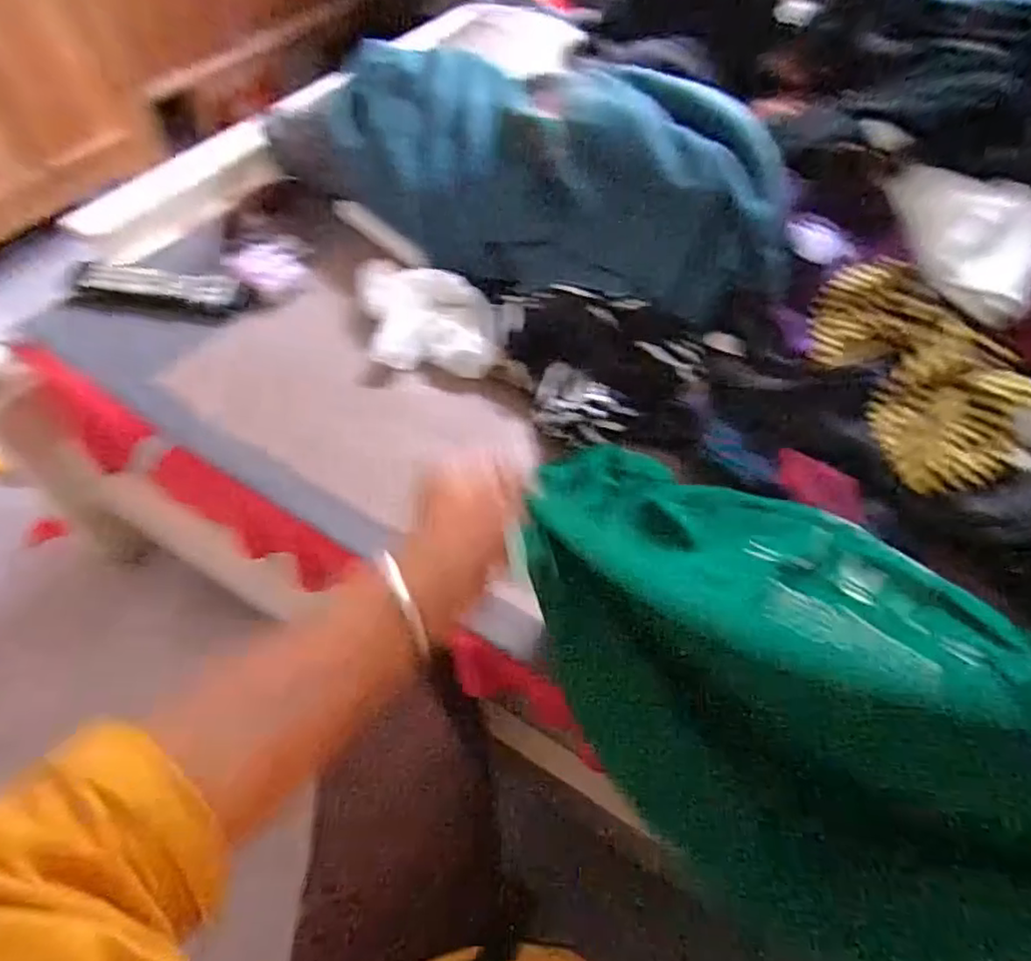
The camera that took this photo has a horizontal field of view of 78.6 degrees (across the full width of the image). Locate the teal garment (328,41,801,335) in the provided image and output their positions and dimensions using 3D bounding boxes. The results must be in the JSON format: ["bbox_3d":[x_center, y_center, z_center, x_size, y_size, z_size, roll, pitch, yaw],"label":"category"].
[{"bbox_3d":[0.032,-0.344,0.719,0.530,0.172,0.209,13,55,4],"label":"teal garment"}]

